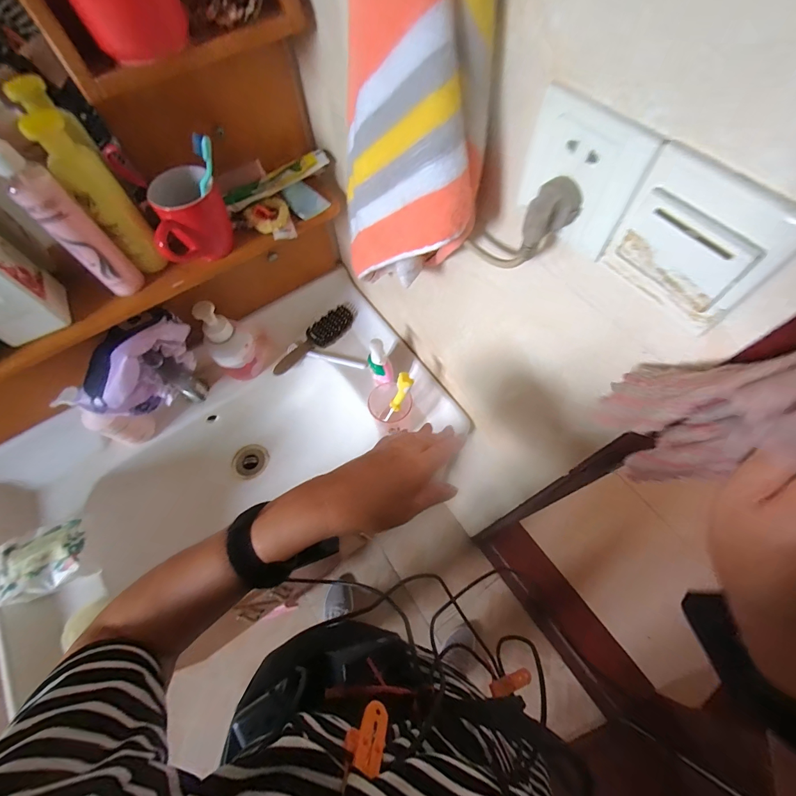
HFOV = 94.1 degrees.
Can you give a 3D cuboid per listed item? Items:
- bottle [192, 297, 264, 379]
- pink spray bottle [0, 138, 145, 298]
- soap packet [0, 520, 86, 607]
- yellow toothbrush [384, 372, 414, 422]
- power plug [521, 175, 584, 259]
[{"bbox_3d":[-0.320,-0.109,0.713,0.093,0.191,0.066,-38,69,-14],"label":"bottle"},{"bbox_3d":[-0.381,-0.201,0.429,0.045,0.212,0.036,-38,69,-14],"label":"pink spray bottle"},{"bbox_3d":[-0.570,0.257,0.590,0.121,0.034,0.101,-21,66,-8],"label":"soap packet"},{"bbox_3d":[-0.002,0.004,0.651,0.024,0.111,0.017,40,45,19],"label":"yellow toothbrush"},{"bbox_3d":[0.110,-0.131,0.275,0.029,0.051,0.027,-37,69,-14],"label":"power plug"}]

